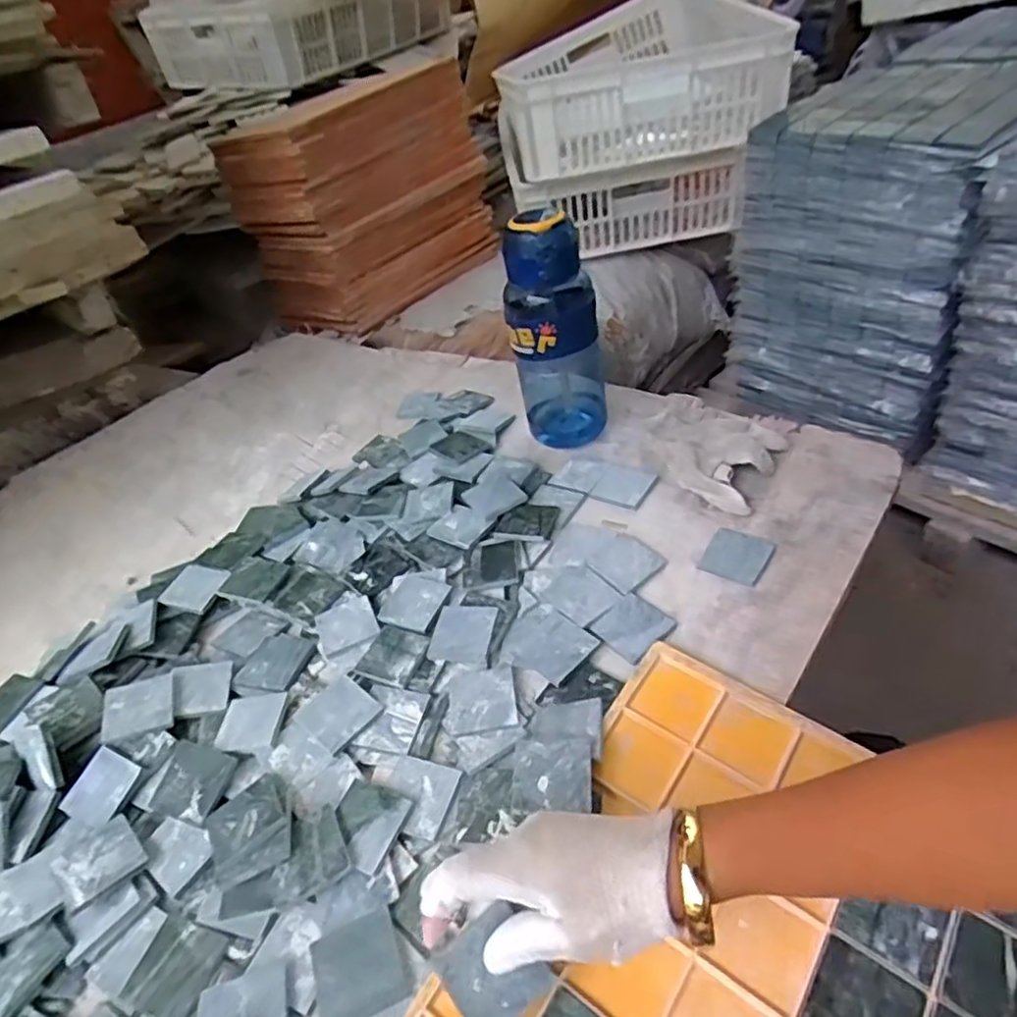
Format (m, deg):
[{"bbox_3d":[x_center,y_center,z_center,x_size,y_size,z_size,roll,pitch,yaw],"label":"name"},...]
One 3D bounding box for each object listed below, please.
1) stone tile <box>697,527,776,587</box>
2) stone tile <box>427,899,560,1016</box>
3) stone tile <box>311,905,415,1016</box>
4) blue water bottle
[{"bbox_3d":[0.187,0.038,0.557,0.047,0.005,0.054,20,51,33],"label":"stone tile"},{"bbox_3d":[-0.008,0.235,0.346,0.046,0.006,0.049,-35,79,-18],"label":"stone tile"},{"bbox_3d":[-0.083,0.257,0.384,0.049,0.005,0.045,-22,42,-9],"label":"stone tile"},{"bbox_3d":[0.044,-0.169,0.663,0.085,0.227,0.081,-3,42,14],"label":"blue water bottle"}]

